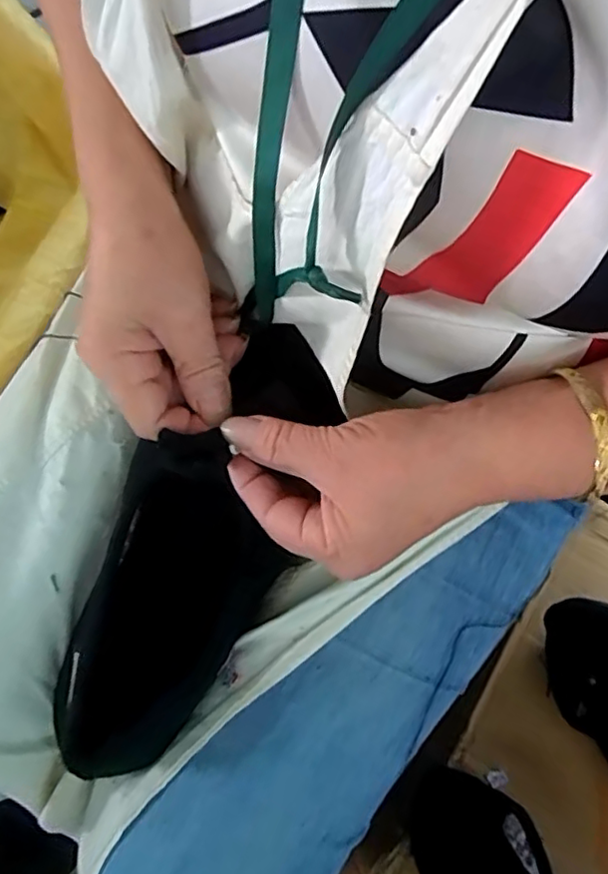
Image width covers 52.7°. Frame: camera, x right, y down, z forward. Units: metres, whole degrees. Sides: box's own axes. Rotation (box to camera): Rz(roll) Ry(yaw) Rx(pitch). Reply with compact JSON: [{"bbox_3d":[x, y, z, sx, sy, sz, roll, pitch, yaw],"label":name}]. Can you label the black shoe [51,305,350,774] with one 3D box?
[{"bbox_3d":[-0.059,0.056,0.318,0.089,0.054,0.237,24,90,5],"label":"black shoe"}]

